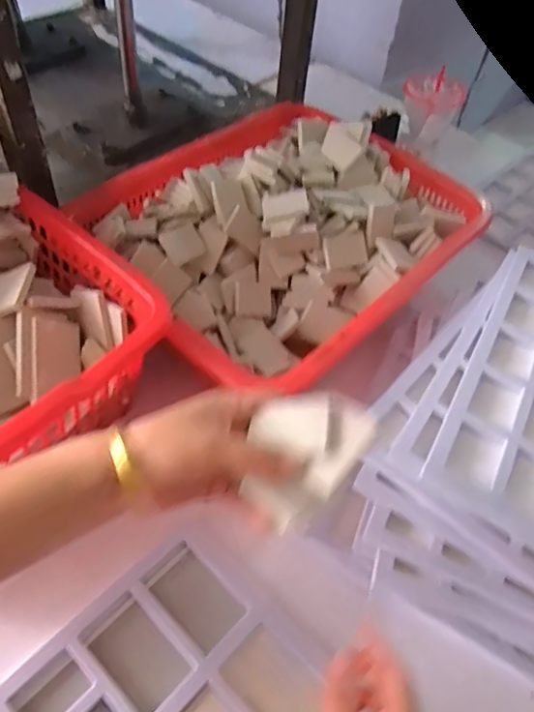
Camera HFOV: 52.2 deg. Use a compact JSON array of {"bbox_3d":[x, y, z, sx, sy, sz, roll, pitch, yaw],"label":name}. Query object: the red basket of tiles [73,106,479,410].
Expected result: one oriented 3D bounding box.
[{"bbox_3d":[0.019,-0.147,0.687,0.362,0.129,0.440,39,58,22],"label":"red basket of tiles"}]

